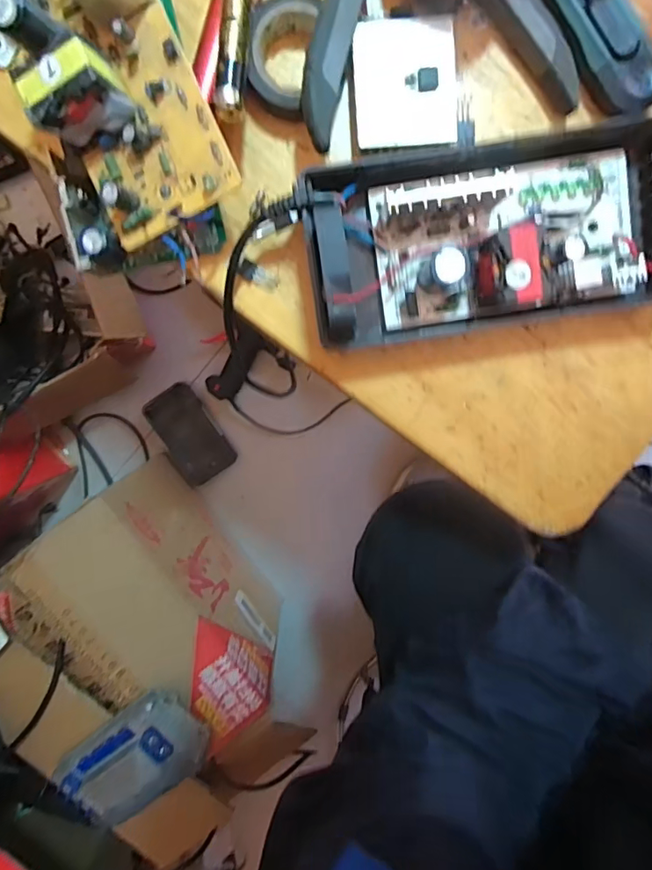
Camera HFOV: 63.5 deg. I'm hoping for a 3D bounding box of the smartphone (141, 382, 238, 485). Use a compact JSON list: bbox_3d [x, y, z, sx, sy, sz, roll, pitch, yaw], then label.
[{"bbox_3d":[-0.219,-0.002,0.848,0.090,0.017,0.155,-32,93,-3],"label":"smartphone"}]

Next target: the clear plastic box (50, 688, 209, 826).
[{"bbox_3d":[-0.203,0.349,0.555,0.154,0.035,0.099,-40,97,5],"label":"clear plastic box"}]

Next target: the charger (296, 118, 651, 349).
[{"bbox_3d":[0.081,-0.096,0.249,0.179,0.049,0.084,-8,98,0],"label":"charger"}]

